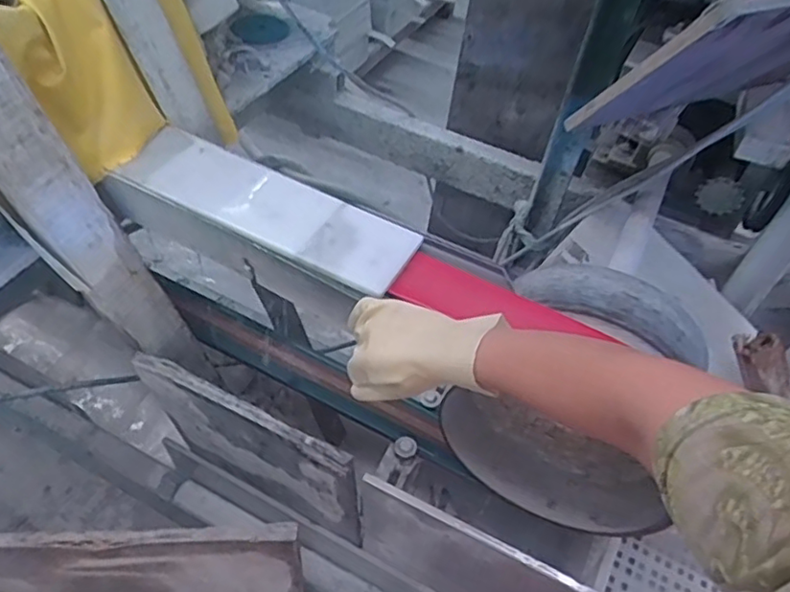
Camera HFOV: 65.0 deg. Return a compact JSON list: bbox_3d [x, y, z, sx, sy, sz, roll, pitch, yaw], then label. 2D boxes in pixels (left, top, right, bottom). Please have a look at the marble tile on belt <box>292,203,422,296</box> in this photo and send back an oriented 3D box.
[{"bbox_3d":[-0.035,-0.052,0.658,0.098,0.016,0.098,25,50,15],"label":"marble tile on belt"}]

